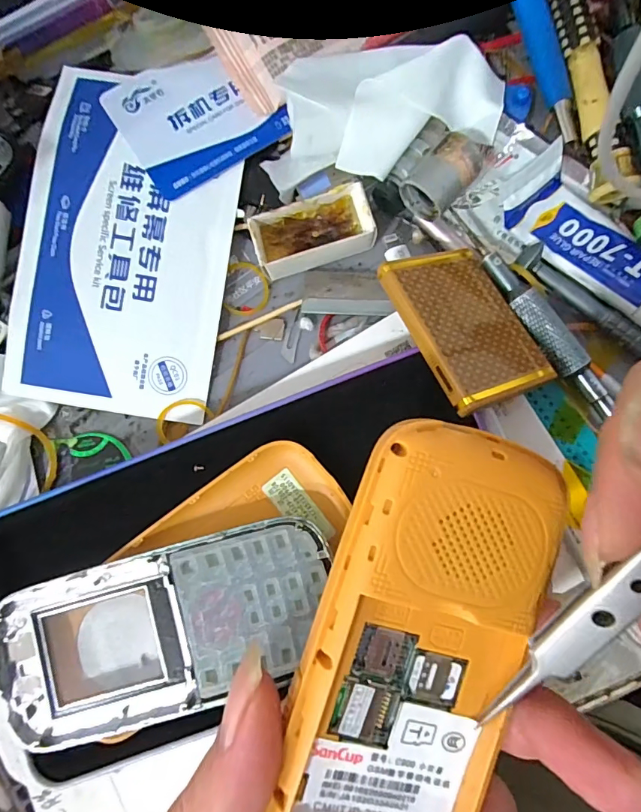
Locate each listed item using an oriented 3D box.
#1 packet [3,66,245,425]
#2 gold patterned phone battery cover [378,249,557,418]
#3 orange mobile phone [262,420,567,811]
[{"bbox_3d":[-0.079,-0.064,0.179,0.081,0.006,0.133,9,90,-3],"label":"packet"},{"bbox_3d":[0.051,-0.029,0.152,0.045,0.004,0.060,-17,70,-24],"label":"gold patterned phone battery cover"},{"bbox_3d":[0.023,0.061,0.101,0.053,0.011,0.110,16,92,-10],"label":"orange mobile phone"}]

